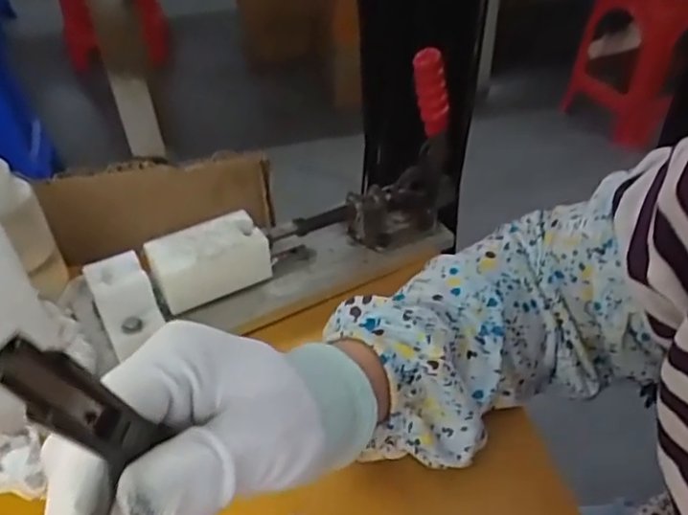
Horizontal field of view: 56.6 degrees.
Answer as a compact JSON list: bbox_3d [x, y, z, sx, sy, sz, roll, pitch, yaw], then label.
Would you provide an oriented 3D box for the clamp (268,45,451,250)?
[{"bbox_3d":[0.020,-0.064,0.435,0.138,0.129,0.038,-24,46,-22],"label":"clamp"}]

